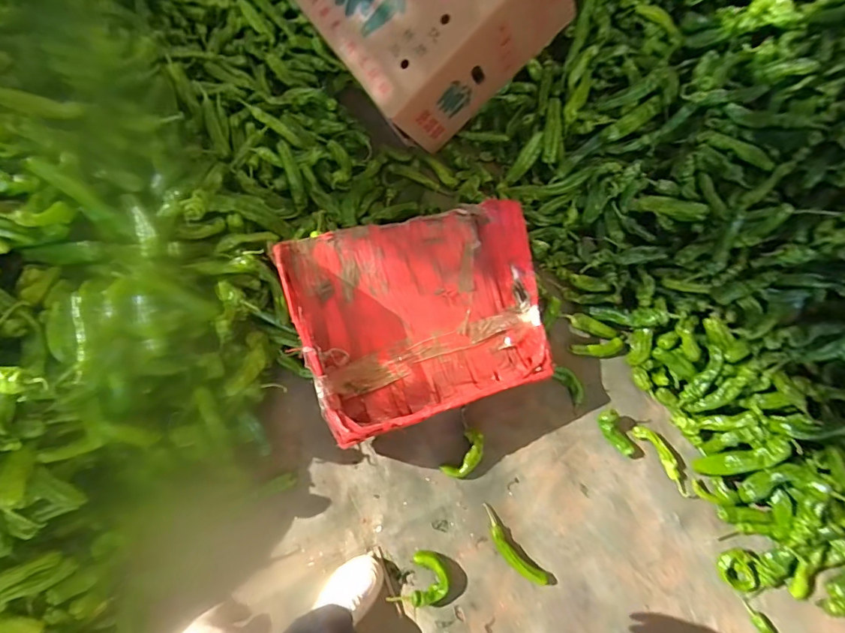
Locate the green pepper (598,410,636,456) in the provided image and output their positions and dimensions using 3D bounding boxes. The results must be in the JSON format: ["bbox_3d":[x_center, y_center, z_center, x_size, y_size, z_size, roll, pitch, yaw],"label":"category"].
[{"bbox_3d":[0.469,0.281,1.102,0.045,0.044,0.129,-34,99,-13],"label":"green pepper"}]

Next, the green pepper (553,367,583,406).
[{"bbox_3d":[0.375,0.171,1.156,0.047,0.032,0.099,-36,76,-13],"label":"green pepper"}]

